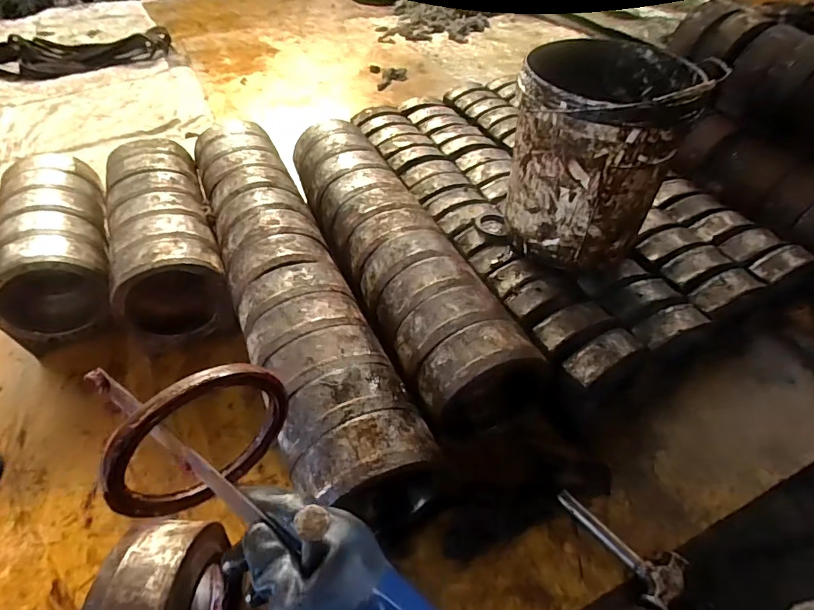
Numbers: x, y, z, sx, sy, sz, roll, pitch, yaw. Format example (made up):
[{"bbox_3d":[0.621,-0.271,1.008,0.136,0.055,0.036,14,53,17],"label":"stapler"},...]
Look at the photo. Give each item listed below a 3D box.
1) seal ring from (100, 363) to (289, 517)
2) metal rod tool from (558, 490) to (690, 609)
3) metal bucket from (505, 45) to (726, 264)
[{"bbox_3d":[-0.173,0.117,0.421,0.152,0.152,0.016,-33,55,-28],"label":"seal ring"},{"bbox_3d":[0.357,0.387,0.821,0.096,0.042,0.213,-25,52,-22],"label":"metal rod tool"},{"bbox_3d":[0.355,-0.290,0.963,0.287,0.364,0.286,-1,45,1],"label":"metal bucket"}]

